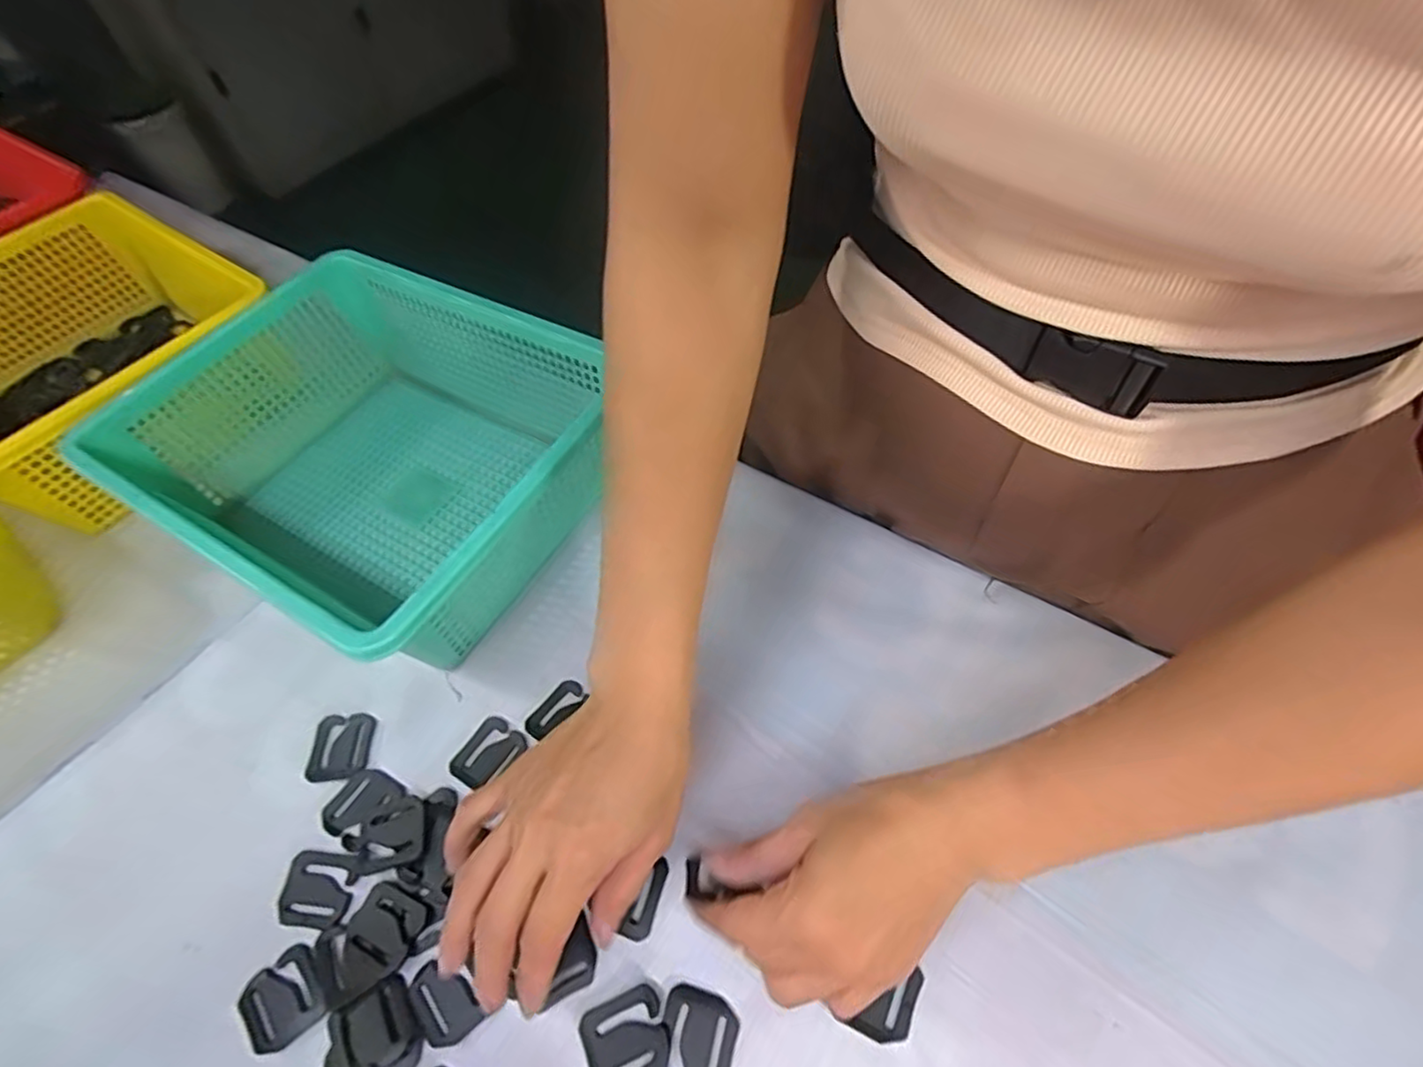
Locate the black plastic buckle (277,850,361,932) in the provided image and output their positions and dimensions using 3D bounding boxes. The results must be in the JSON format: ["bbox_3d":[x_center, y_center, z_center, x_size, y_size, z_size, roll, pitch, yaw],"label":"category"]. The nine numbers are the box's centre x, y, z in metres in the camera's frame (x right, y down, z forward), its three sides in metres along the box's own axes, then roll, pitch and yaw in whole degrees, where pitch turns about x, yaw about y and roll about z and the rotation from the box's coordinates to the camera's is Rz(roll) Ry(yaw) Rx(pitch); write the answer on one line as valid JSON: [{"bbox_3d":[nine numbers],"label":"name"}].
[{"bbox_3d":[-0.209,0.189,0.347,0.039,0.007,0.035,4,56,7],"label":"black plastic buckle"}]

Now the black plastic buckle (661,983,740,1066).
[{"bbox_3d":[-0.007,0.231,0.296,0.035,0.005,0.038,12,57,13],"label":"black plastic buckle"}]

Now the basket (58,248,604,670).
[{"bbox_3d":[-0.226,-0.053,0.456,0.300,0.103,0.237,25,61,20],"label":"basket"}]

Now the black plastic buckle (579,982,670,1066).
[{"bbox_3d":[-0.040,0.232,0.299,0.038,0.006,0.035,-24,57,-11],"label":"black plastic buckle"}]

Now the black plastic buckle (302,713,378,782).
[{"bbox_3d":[-0.222,0.127,0.391,0.036,0.004,0.038,-9,55,-1],"label":"black plastic buckle"}]

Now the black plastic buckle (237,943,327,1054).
[{"bbox_3d":[-0.210,0.227,0.321,0.039,0.010,0.037,-35,59,-18],"label":"black plastic buckle"}]

